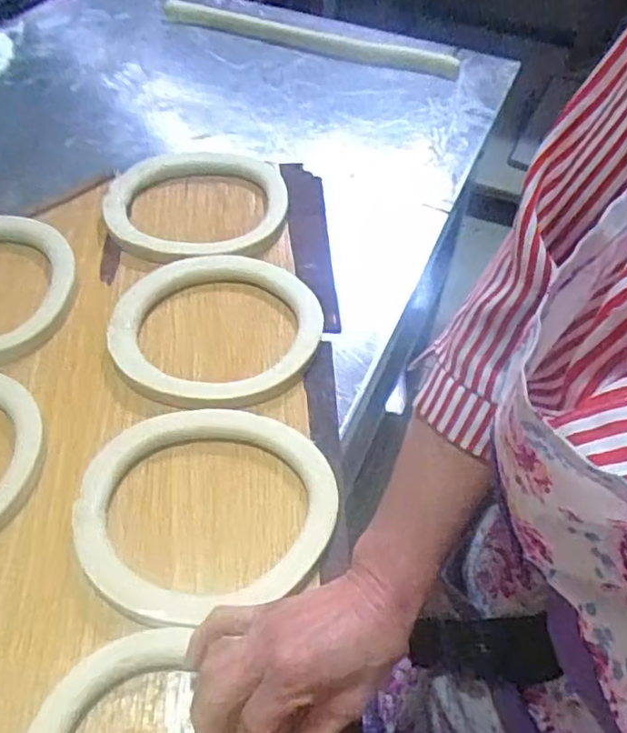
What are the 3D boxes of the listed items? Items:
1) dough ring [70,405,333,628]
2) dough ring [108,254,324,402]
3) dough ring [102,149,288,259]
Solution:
[{"bbox_3d":[-0.080,0.099,0.484,0.184,0.018,0.161,-11,47,-19],"label":"dough ring"},{"bbox_3d":[-0.088,-0.041,0.601,0.190,0.017,0.176,4,44,-4],"label":"dough ring"},{"bbox_3d":[-0.127,-0.180,0.718,0.195,0.031,0.195,2,48,-2],"label":"dough ring"}]

